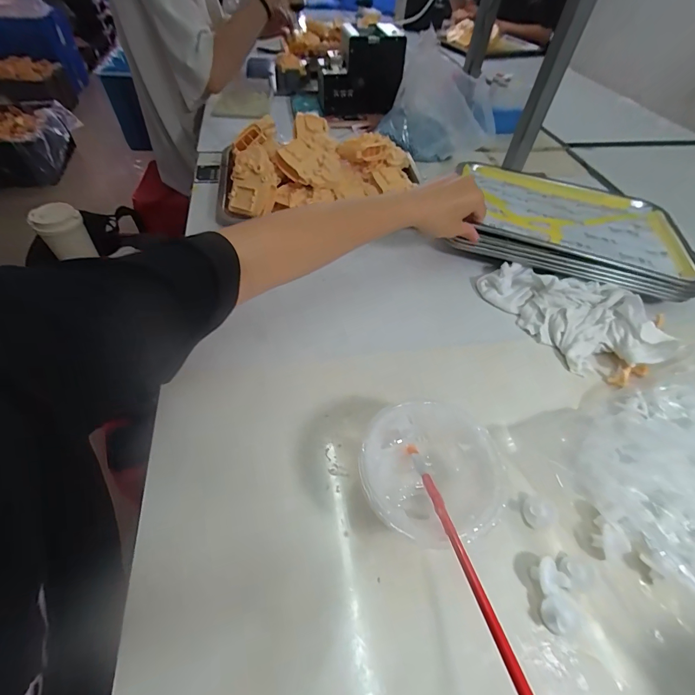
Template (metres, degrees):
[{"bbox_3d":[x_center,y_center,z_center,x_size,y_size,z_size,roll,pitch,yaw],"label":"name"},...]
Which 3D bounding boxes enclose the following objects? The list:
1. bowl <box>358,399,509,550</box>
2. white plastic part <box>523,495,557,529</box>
[{"bbox_3d":[0.069,0.105,0.309,0.094,0.061,0.111,-27,58,-24],"label":"bowl"},{"bbox_3d":[0.167,0.144,0.318,0.023,0.018,0.025,2,51,-3],"label":"white plastic part"}]

